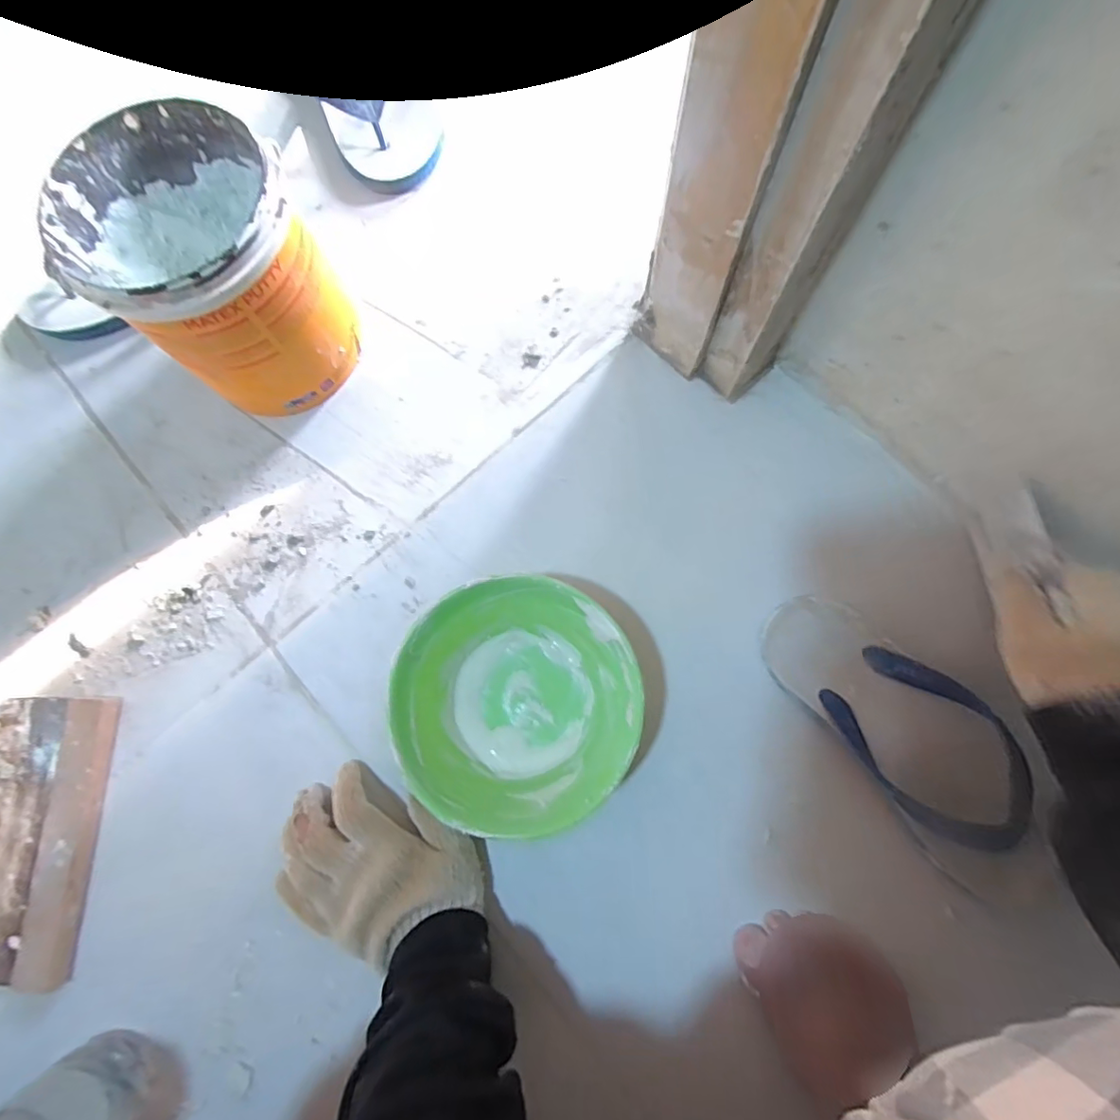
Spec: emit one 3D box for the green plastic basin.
[{"bbox_3d":[-0.028,0.101,0.405,0.161,0.071,0.162,0,78,2],"label":"green plastic basin"}]

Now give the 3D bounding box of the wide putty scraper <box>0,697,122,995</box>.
[{"bbox_3d":[-0.413,0.211,0.429,0.120,0.021,0.200,2,78,2],"label":"wide putty scraper"}]

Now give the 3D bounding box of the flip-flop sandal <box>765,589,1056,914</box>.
[{"bbox_3d":[0.248,0.120,0.398,0.096,0.041,0.231,-35,66,-6],"label":"flip-flop sandal"}]

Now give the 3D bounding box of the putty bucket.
[{"bbox_3d":[-0.256,-0.216,0.433,0.137,0.162,0.149,0,78,2],"label":"putty bucket"}]

